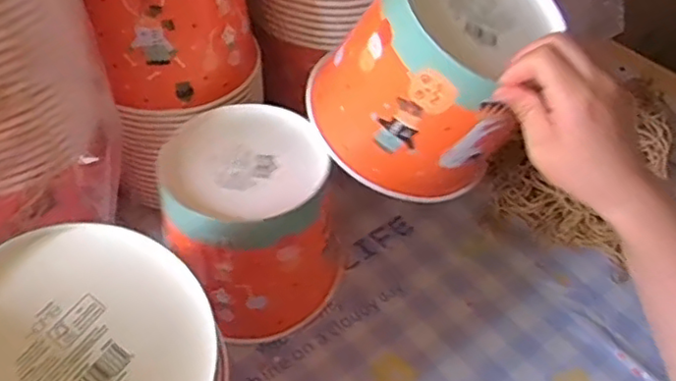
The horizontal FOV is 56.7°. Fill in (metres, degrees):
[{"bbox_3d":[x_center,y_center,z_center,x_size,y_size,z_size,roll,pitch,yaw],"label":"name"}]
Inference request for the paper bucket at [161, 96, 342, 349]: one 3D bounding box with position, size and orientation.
[{"bbox_3d":[-0.070,0.027,0.528,0.137,0.137,0.155,-12,50,-13],"label":"paper bucket"}]

